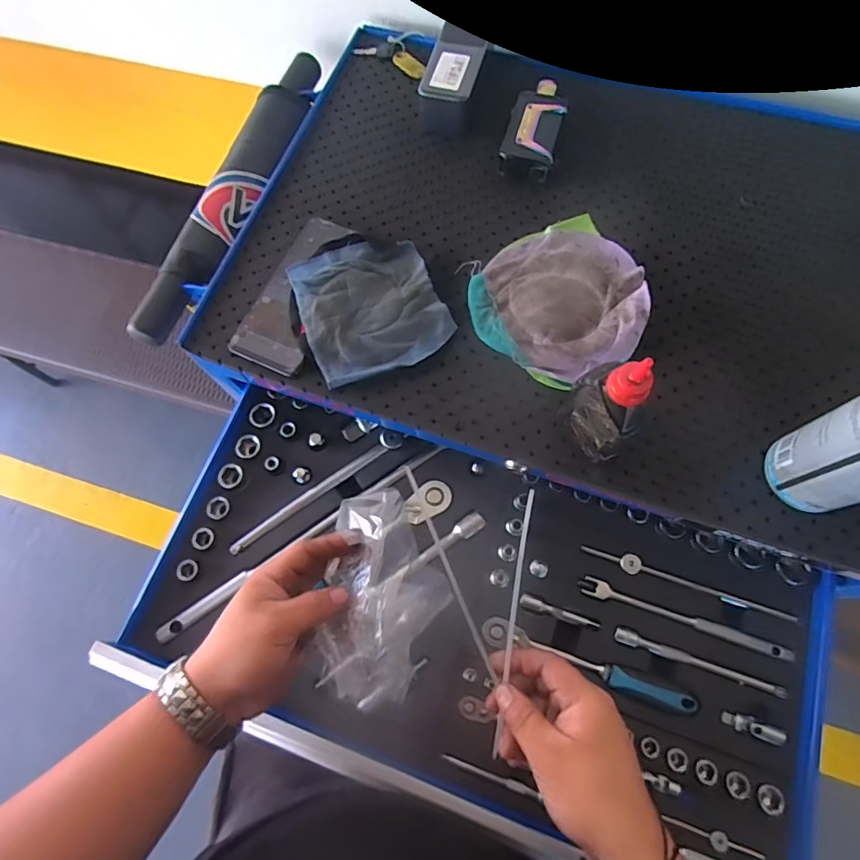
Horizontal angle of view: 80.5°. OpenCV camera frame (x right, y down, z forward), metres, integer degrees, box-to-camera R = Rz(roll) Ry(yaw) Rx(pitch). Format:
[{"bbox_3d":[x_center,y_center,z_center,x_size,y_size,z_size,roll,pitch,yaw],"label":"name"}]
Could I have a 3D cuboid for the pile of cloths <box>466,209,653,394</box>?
[{"bbox_3d":[0.124,-0.125,0.466,0.152,0.028,0.153,-1,69,2],"label":"pile of cloths"}]

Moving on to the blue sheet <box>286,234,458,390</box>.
[{"bbox_3d":[-0.061,-0.120,0.479,0.131,0.014,0.143,-23,70,-6],"label":"blue sheet"}]

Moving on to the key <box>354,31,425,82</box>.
[{"bbox_3d":[-0.035,-0.446,0.595,0.092,0.010,0.057,32,74,13],"label":"key"}]

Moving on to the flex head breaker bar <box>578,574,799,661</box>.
[{"bbox_3d":[0.227,0.169,0.457,0.184,0.008,0.015,17,71,9],"label":"flex head breaker bar"}]

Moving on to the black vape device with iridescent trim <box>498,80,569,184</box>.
[{"bbox_3d":[0.110,-0.315,0.531,0.053,0.029,0.115,15,71,8],"label":"black vape device with iridescent trim"}]

